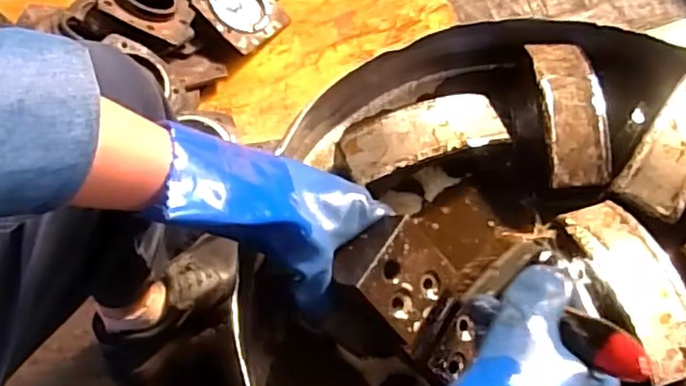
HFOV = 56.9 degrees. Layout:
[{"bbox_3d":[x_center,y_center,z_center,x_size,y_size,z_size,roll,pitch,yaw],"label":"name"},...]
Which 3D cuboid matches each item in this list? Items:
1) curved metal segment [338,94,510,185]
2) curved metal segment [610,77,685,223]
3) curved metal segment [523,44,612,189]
[{"bbox_3d":[0.078,-0.055,0.592,0.157,0.022,0.058,-17,62,-12],"label":"curved metal segment"},{"bbox_3d":[0.318,-0.046,0.594,0.060,0.030,0.152,33,66,19],"label":"curved metal segment"},{"bbox_3d":[0.222,-0.082,0.619,0.059,0.032,0.158,-3,60,-1],"label":"curved metal segment"}]

